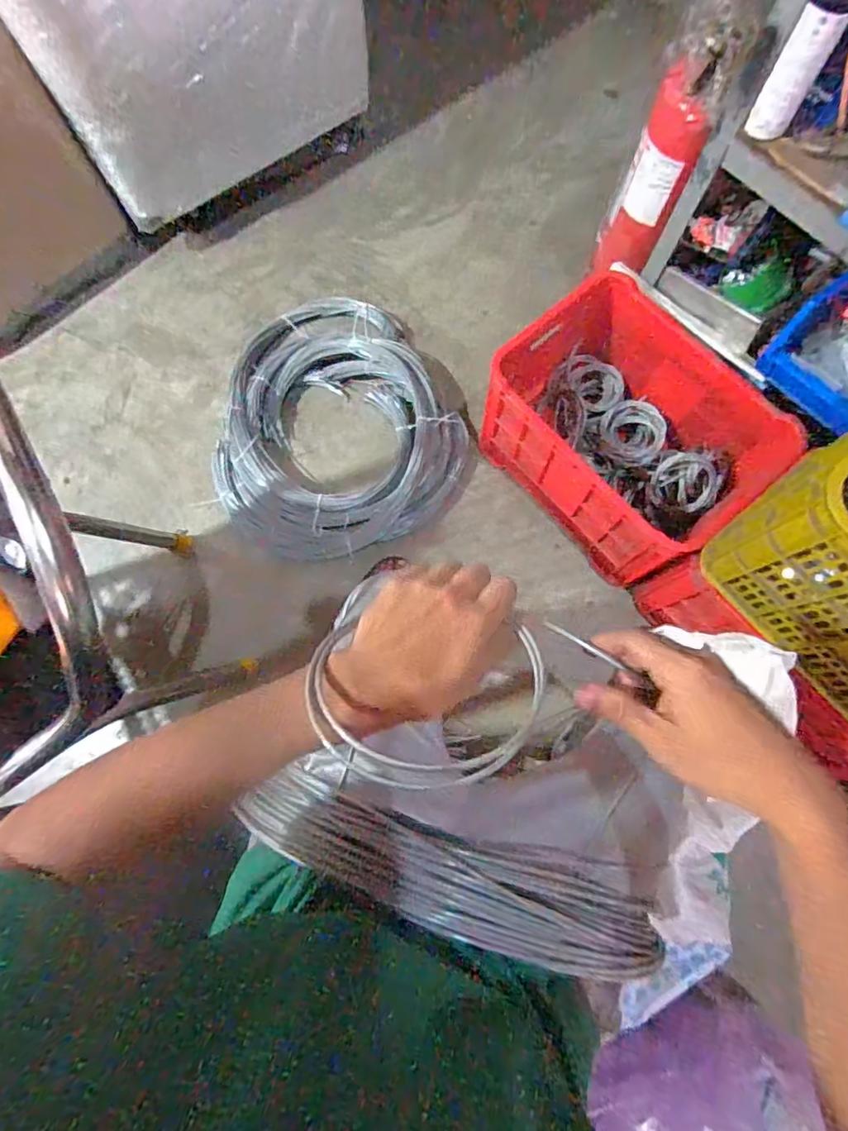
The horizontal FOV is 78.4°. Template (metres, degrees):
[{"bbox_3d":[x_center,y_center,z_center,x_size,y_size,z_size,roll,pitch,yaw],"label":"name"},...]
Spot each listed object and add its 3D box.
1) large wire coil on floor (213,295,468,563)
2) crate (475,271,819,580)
[{"bbox_3d":[-0.250,-0.358,1.303,0.612,0.105,0.689,-29,77,-6],"label":"large wire coil on floor"},{"bbox_3d":[0.440,-0.307,1.143,0.439,0.291,0.552,-38,78,-8],"label":"crate"}]

